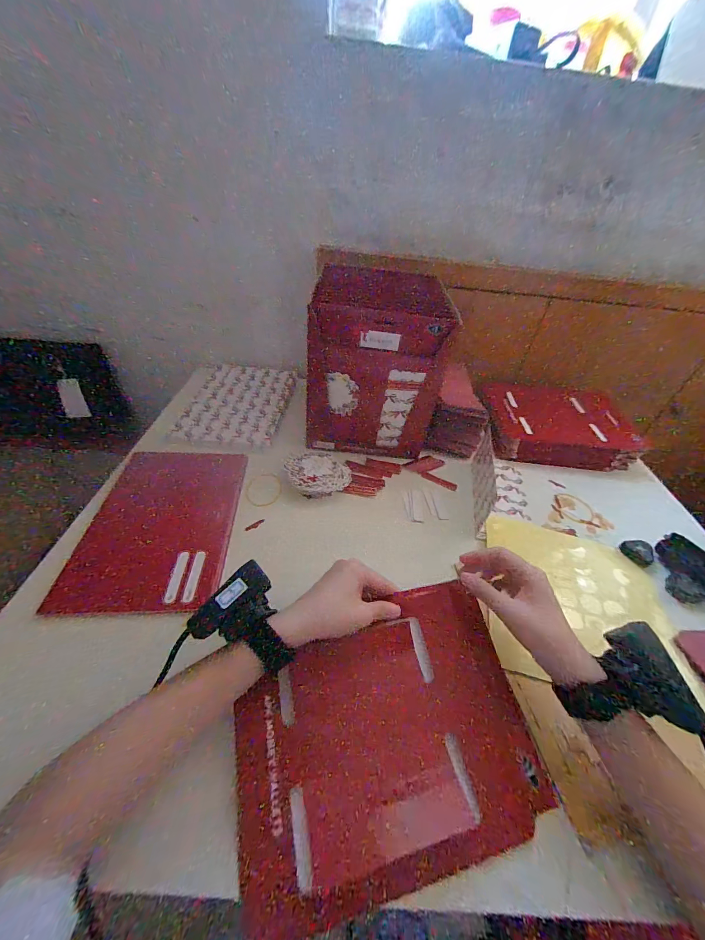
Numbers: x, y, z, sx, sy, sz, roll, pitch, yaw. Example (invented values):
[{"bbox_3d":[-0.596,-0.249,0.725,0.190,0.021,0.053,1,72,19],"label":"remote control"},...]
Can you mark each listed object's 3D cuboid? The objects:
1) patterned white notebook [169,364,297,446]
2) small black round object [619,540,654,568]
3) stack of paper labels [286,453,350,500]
[{"bbox_3d":[-0.216,-0.134,0.649,0.178,0.018,0.257,5,41,-2],"label":"patterned white notebook"},{"bbox_3d":[0.413,0.118,0.479,0.030,0.017,0.039,-18,47,-26],"label":"small black round object"},{"bbox_3d":[-0.053,0.006,0.513,0.093,0.028,0.083,-13,45,-21],"label":"stack of paper labels"}]

